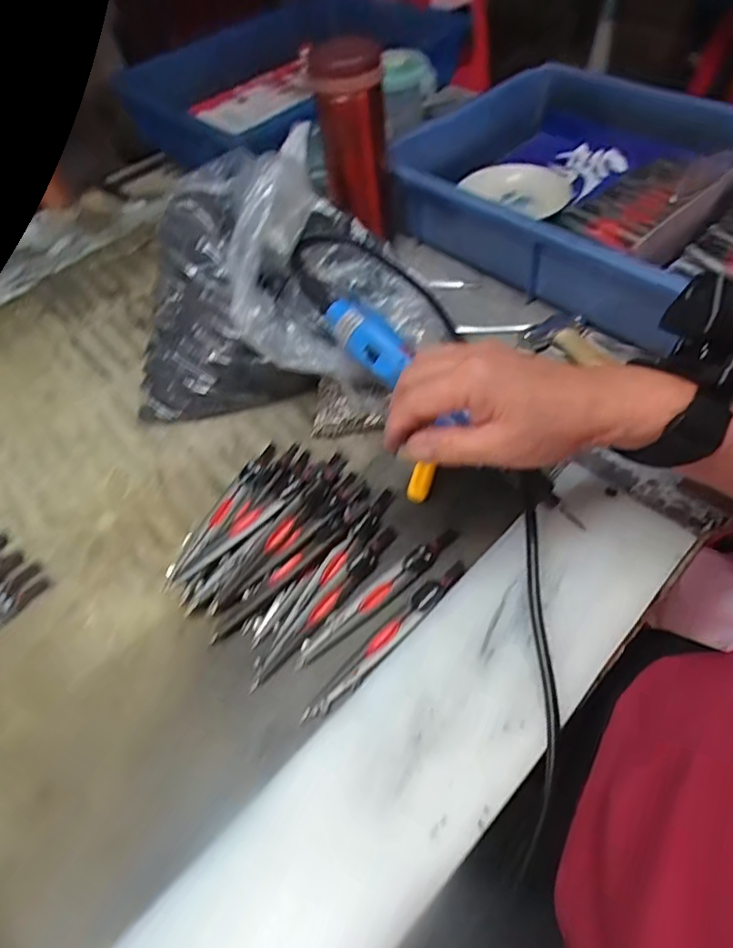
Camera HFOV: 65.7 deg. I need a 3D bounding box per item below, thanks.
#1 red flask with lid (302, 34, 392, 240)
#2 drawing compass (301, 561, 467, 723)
[{"bbox_3d":[-0.011,-0.298,0.533,0.064,0.181,0.063,-5,53,2],"label":"red flask with lid"},{"bbox_3d":[0.013,0.098,0.343,0.129,0.011,0.014,-39,59,-22],"label":"drawing compass"}]

